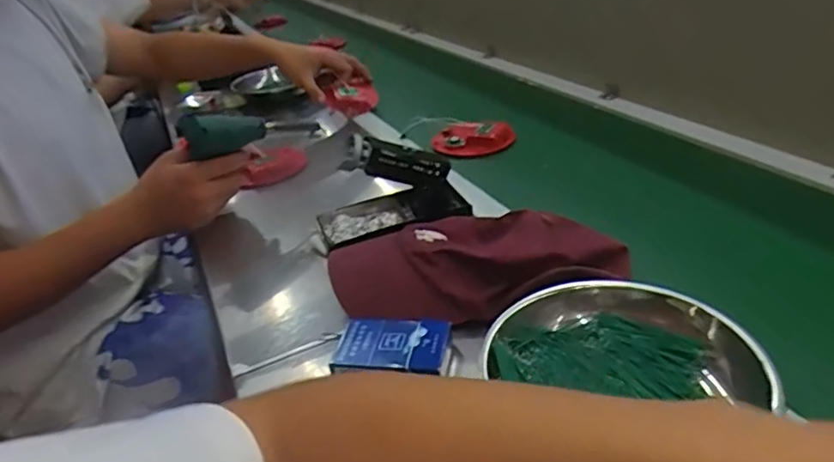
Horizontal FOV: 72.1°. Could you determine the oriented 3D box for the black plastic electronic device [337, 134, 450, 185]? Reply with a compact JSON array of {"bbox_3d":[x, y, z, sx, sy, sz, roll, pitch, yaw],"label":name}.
[{"bbox_3d":[-0.023,-0.073,0.624,0.128,0.040,0.031,7,16,-41],"label":"black plastic electronic device"}]

